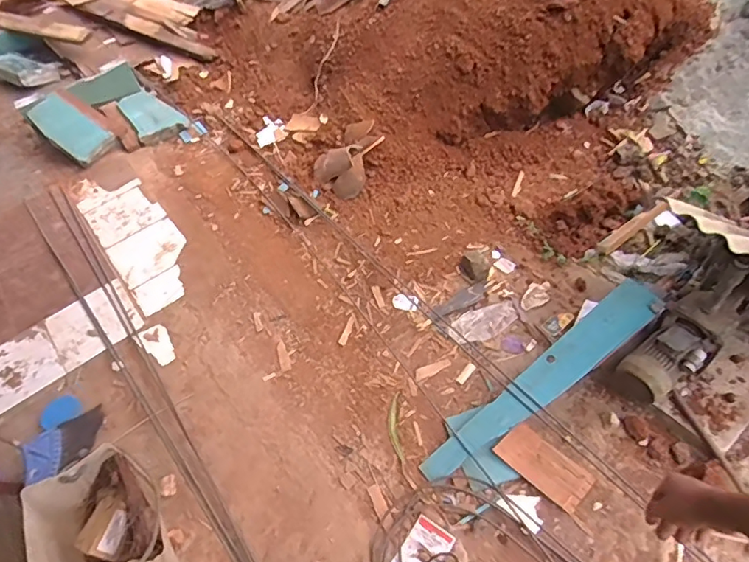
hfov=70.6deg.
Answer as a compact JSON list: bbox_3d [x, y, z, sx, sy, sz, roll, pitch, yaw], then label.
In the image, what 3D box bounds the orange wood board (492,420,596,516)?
[{"bbox_3d":[0.480,0.516,1.490,0.250,0.029,0.128,35,60,29],"label":"orange wood board"}]

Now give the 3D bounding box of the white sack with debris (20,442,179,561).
[{"bbox_3d":[-0.699,0.651,1.379,0.288,0.215,0.412,-38,56,-21],"label":"white sack with debris"}]

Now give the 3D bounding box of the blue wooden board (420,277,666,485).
[{"bbox_3d":[0.496,0.295,1.562,0.843,0.041,0.128,-37,55,-7],"label":"blue wooden board"}]

